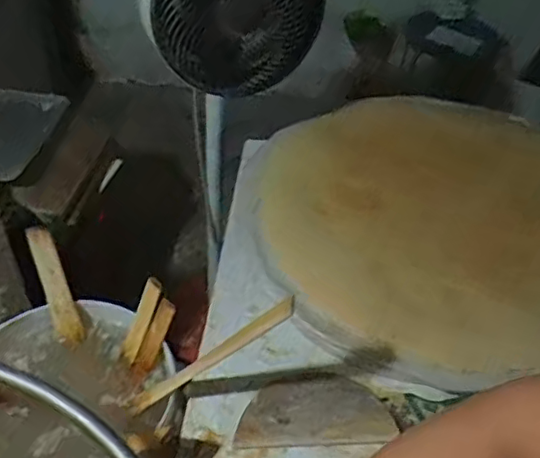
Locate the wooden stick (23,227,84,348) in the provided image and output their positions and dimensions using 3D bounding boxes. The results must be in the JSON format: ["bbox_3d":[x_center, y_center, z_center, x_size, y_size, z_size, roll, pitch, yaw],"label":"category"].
[{"bbox_3d":[-0.313,0.085,0.898,0.040,0.180,0.008,-15,13,0],"label":"wooden stick"}]

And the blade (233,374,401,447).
[{"bbox_3d":[0.060,0.238,0.824,0.203,0.012,0.096,0,44,-5],"label":"blade"}]

